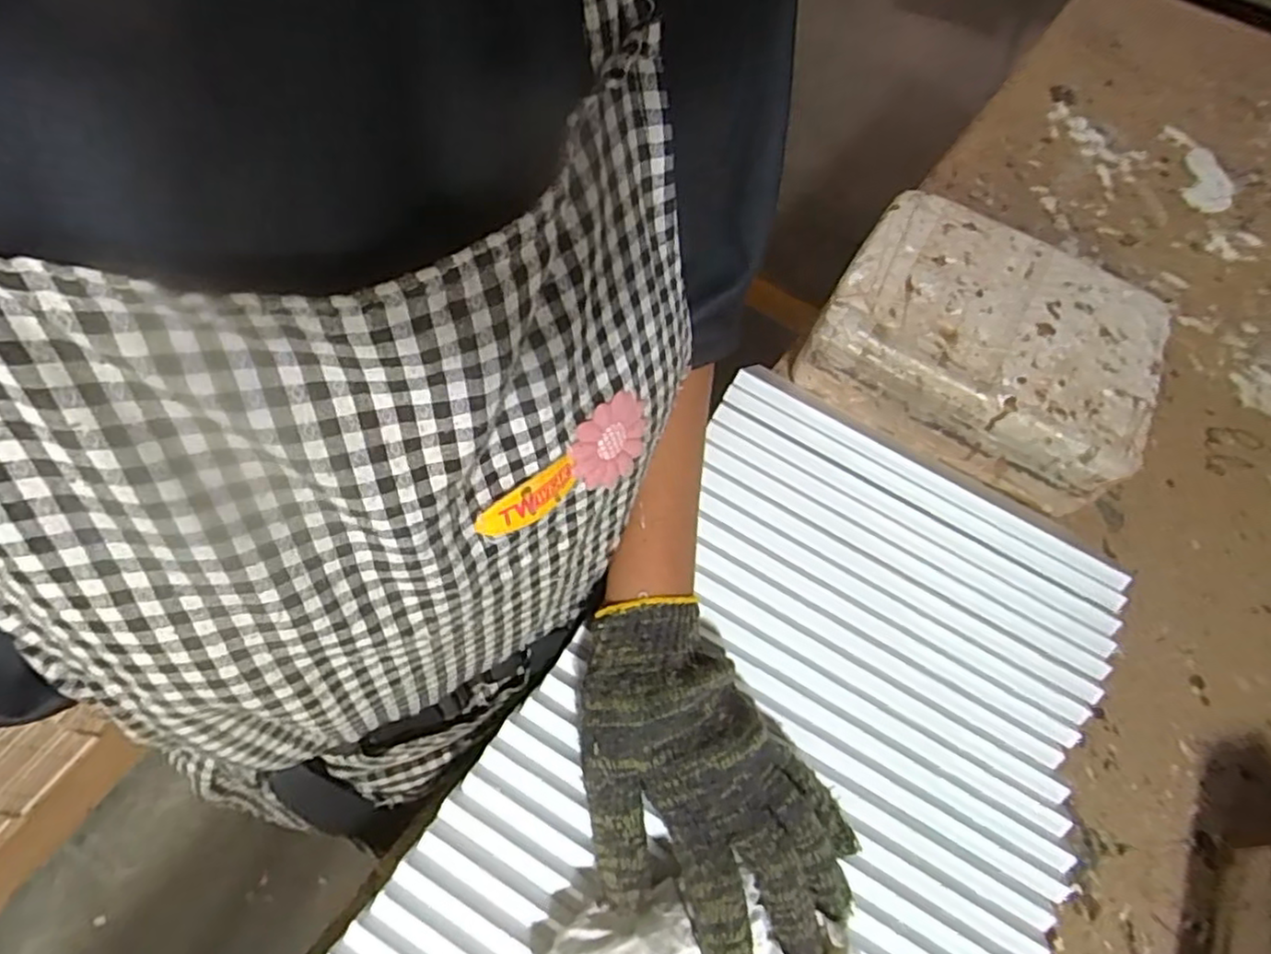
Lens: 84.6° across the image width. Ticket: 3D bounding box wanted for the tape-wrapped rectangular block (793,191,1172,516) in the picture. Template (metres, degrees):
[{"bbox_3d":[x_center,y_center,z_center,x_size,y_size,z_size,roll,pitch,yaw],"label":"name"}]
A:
[{"bbox_3d":[0.266,-0.101,0.541,0.225,0.096,0.145,30,63,13],"label":"tape-wrapped rectangular block"}]

